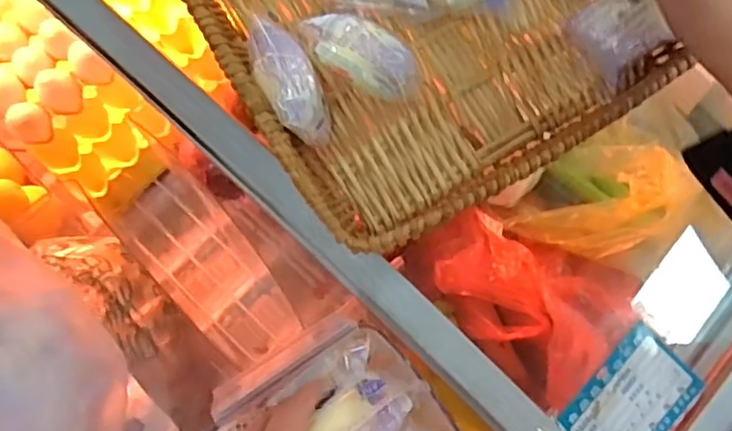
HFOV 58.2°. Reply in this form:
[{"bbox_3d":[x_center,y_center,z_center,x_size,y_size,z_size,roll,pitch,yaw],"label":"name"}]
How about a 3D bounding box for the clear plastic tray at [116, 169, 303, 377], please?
[{"bbox_3d":[-0.186,0.062,0.776,0.107,0.031,0.241,-36,75,-11],"label":"clear plastic tray"}]

